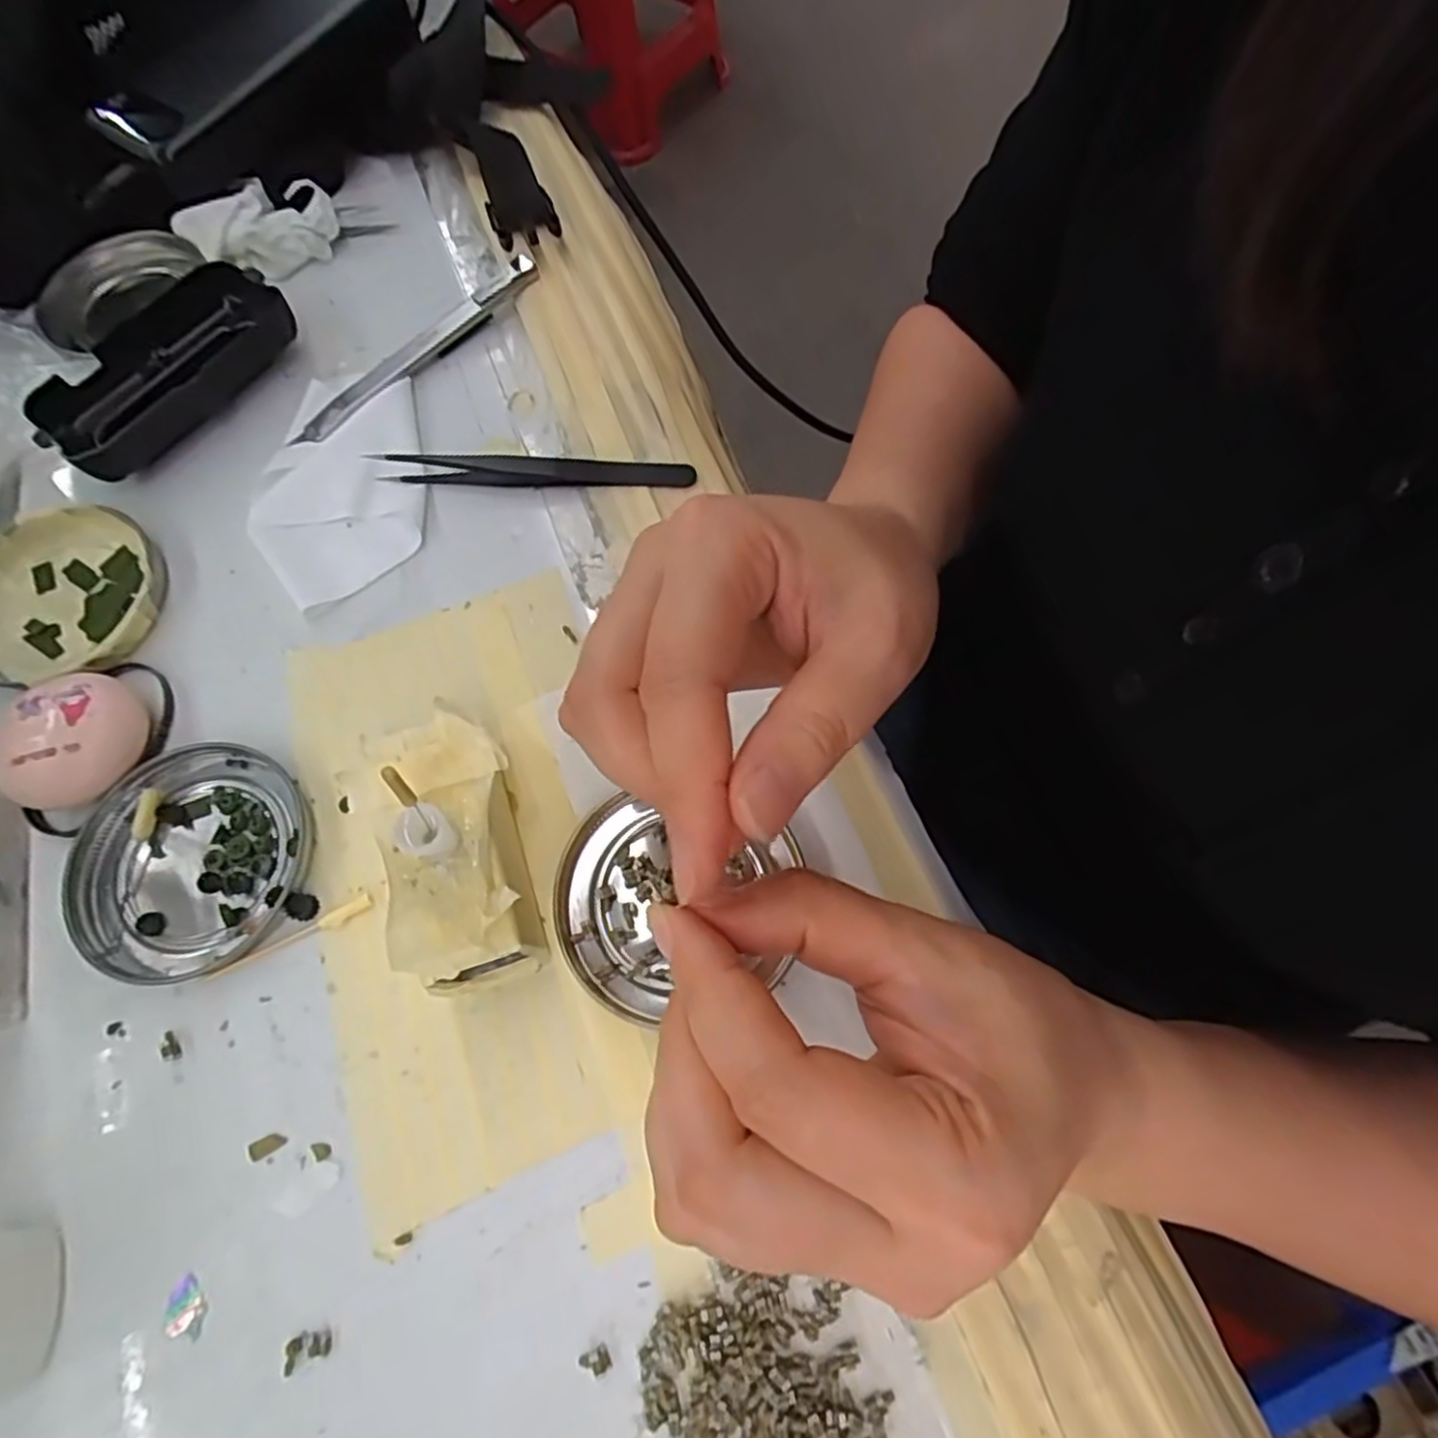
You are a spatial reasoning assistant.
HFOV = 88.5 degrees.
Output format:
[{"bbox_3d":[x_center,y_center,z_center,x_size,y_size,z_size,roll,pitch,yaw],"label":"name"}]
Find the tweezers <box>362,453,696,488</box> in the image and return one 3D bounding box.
[{"bbox_3d":[-0.074,-0.102,0.300,0.126,0.015,0.010,0,69,2],"label":"tweezers"}]

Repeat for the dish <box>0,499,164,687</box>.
[{"bbox_3d":[-0.260,-0.050,0.292,0.081,0.010,0.075,-1,69,2],"label":"dish"}]

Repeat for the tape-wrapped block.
[{"bbox_3d":[-0.082,0.039,0.233,0.048,0.043,0.088,-24,70,-6],"label":"tape-wrapped block"}]

